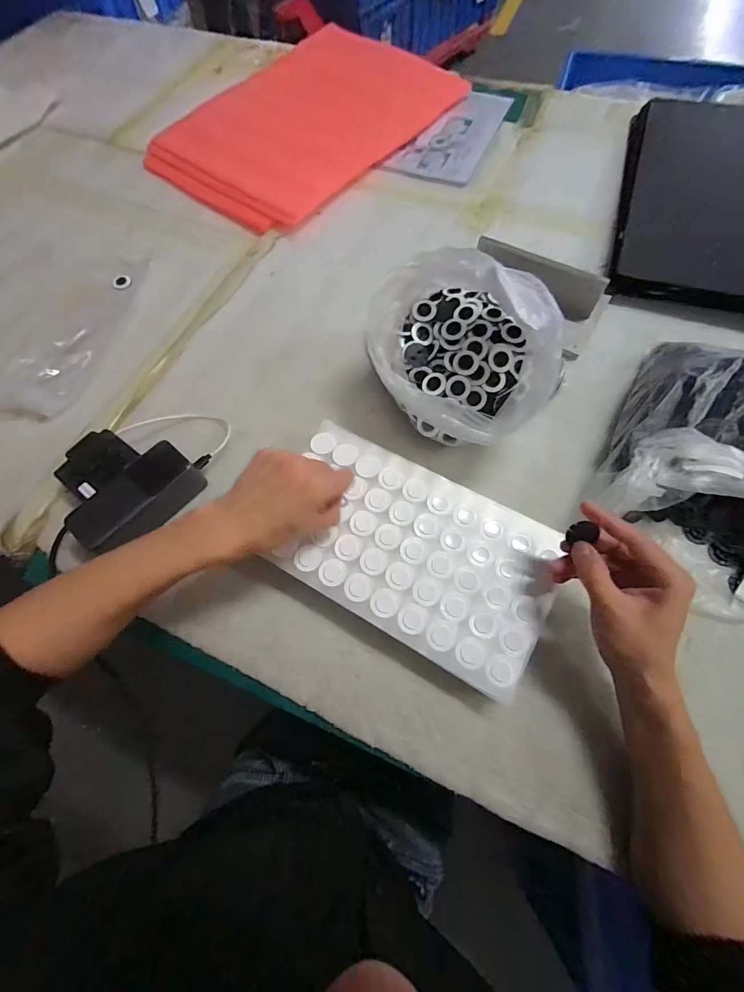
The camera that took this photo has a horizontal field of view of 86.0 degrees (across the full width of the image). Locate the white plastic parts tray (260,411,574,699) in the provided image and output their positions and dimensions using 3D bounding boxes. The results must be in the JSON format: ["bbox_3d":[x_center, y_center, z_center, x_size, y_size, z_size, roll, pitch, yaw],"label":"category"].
[{"bbox_3d":[0.036,0.048,0.396,0.273,0.011,0.169,26,70,12],"label":"white plastic parts tray"}]

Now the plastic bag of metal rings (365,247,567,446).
[{"bbox_3d":[0.101,-0.156,0.433,0.196,0.149,0.155,38,73,16],"label":"plastic bag of metal rings"}]

